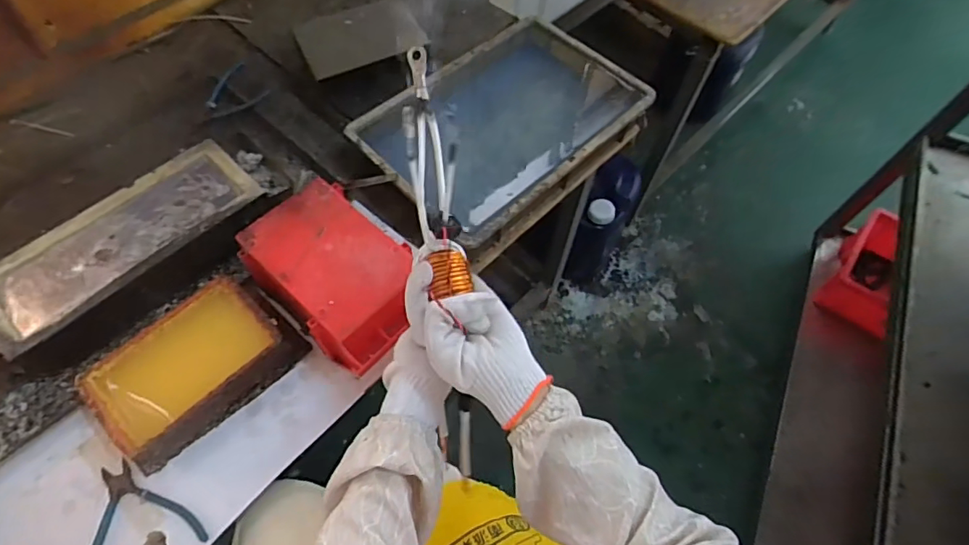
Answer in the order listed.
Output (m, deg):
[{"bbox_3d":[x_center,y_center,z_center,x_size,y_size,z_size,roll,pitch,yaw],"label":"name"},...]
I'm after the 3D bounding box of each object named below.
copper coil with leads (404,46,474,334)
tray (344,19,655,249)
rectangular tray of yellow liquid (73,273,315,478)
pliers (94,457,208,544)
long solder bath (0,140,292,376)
[{"bbox_3d":[-0.046,-0.097,0.491,0.048,0.052,0.245,-7,78,-6],"label":"copper coil with leads"},{"bbox_3d":[0.034,-0.251,0.849,0.435,0.055,0.301,-40,70,-21],"label":"tray"},{"bbox_3d":[-0.357,0.113,0.640,0.227,0.063,0.141,-40,70,-21],"label":"rectangular tray of yellow liquid"},{"bbox_3d":[-0.399,0.275,0.579,0.128,0.008,0.131,-29,66,-16],"label":"pliers"},{"bbox_3d":[-0.464,-0.032,0.699,0.354,0.084,0.158,-39,69,-20],"label":"long solder bath"}]

